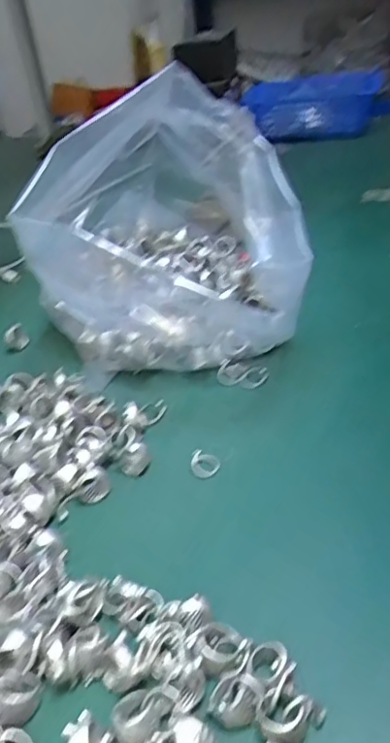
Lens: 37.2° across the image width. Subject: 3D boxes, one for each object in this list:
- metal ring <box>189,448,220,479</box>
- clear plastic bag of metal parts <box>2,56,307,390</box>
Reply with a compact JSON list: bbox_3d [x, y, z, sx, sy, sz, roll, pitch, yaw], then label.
[{"bbox_3d":[0.007,0.071,0.439,0.022,0.006,0.020,2,60,-3],"label":"metal ring"},{"bbox_3d":[-0.038,-0.171,0.591,0.229,0.212,0.283,-8,35,-5],"label":"clear plastic bag of metal parts"}]

